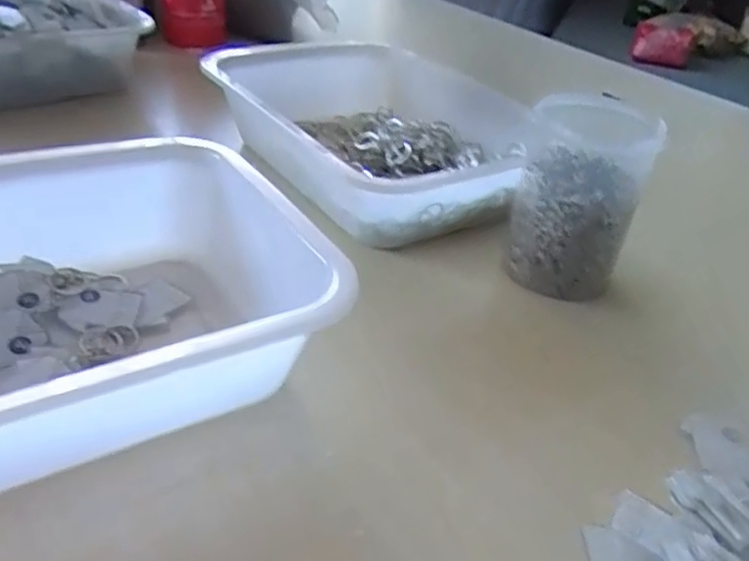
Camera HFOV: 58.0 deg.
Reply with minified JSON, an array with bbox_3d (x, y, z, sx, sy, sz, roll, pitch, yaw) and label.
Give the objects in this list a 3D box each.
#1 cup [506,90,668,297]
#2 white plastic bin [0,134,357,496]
[{"bbox_3d":[0.157,-0.064,0.521,0.089,0.135,0.069,16,36,15],"label":"cup"},{"bbox_3d":[-0.192,0.015,0.399,0.331,0.089,0.251,-16,40,-28],"label":"white plastic bin"}]

